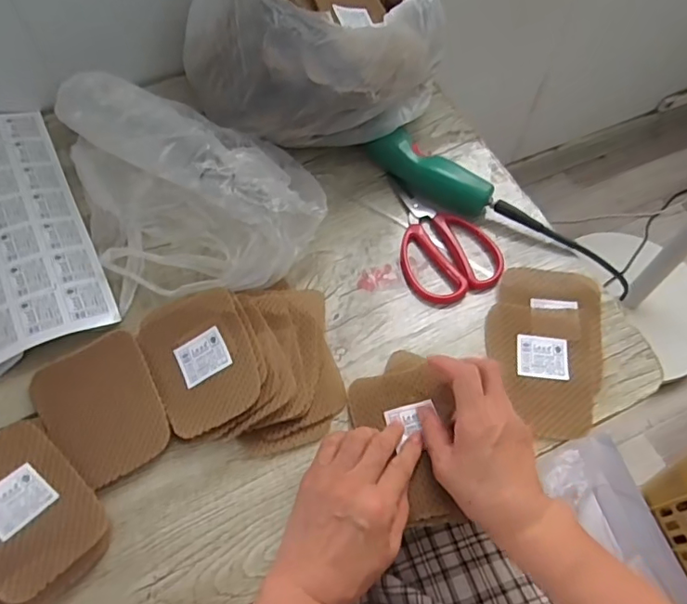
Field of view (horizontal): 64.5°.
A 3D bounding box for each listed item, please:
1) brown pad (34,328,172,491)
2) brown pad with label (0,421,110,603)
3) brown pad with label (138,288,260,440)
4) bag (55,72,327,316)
[{"bbox_3d":[-0.209,0.090,0.472,0.092,0.007,0.129,-29,61,-15],"label":"brown pad"},{"bbox_3d":[-0.252,0.156,0.415,0.133,0.006,0.092,40,46,19],"label":"brown pad with label"},{"bbox_3d":[-0.127,0.049,0.480,0.091,0.007,0.128,-26,63,2],"label":"brown pad with label"},{"bbox_3d":[-0.157,-0.127,0.549,0.217,0.105,0.265,-25,63,-14],"label":"bag"}]

